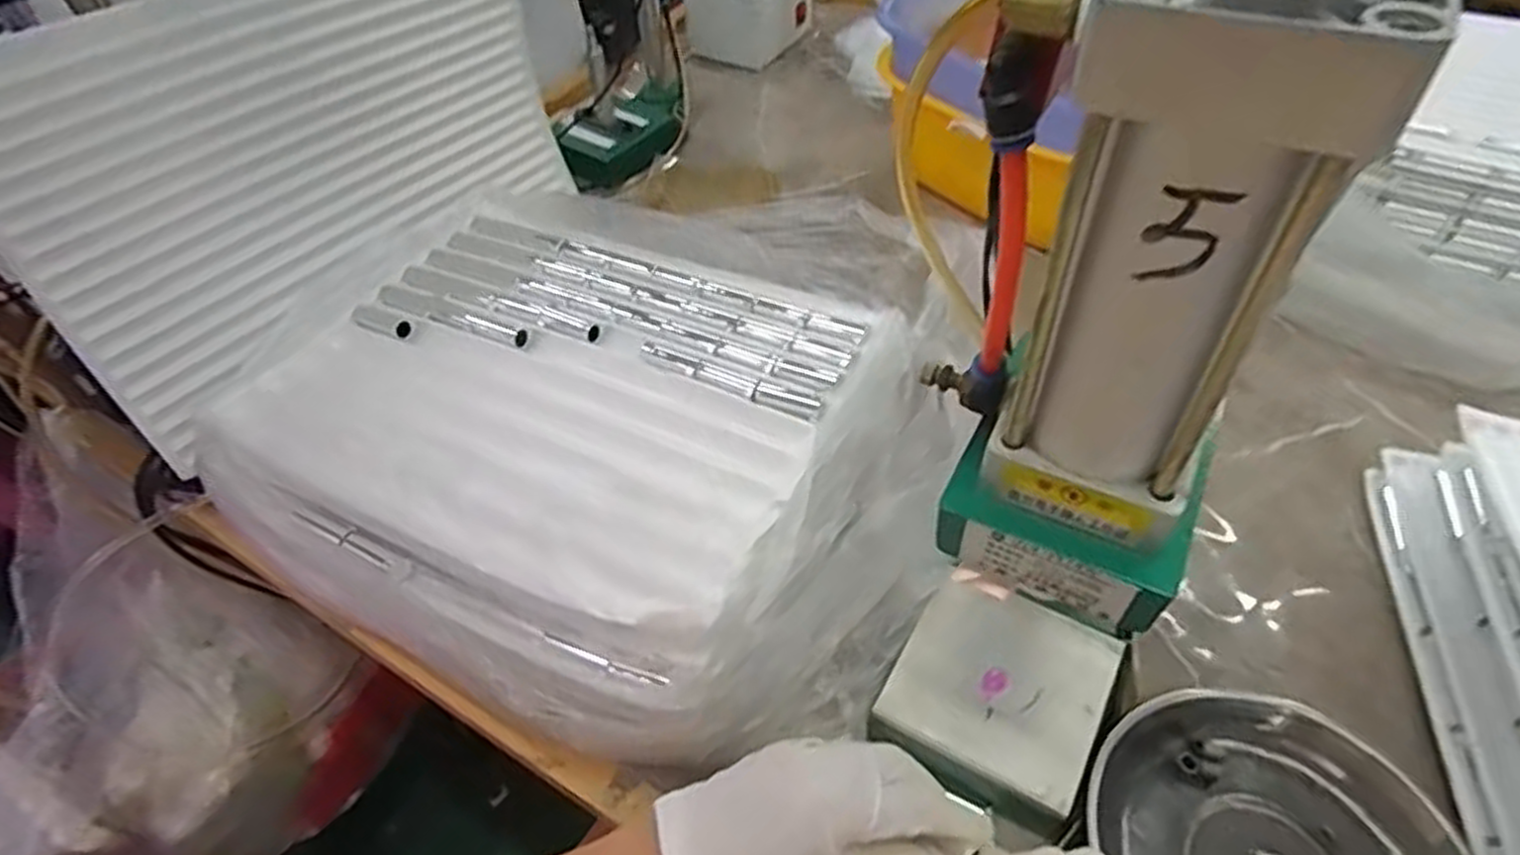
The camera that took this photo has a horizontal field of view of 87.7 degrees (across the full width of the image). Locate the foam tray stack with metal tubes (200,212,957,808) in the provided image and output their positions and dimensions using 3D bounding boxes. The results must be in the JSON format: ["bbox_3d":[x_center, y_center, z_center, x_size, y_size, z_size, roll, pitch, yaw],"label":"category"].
[{"bbox_3d":[-0.110,0.001,0.597,0.492,0.109,0.390,23,55,21],"label":"foam tray stack with metal tubes"}]

